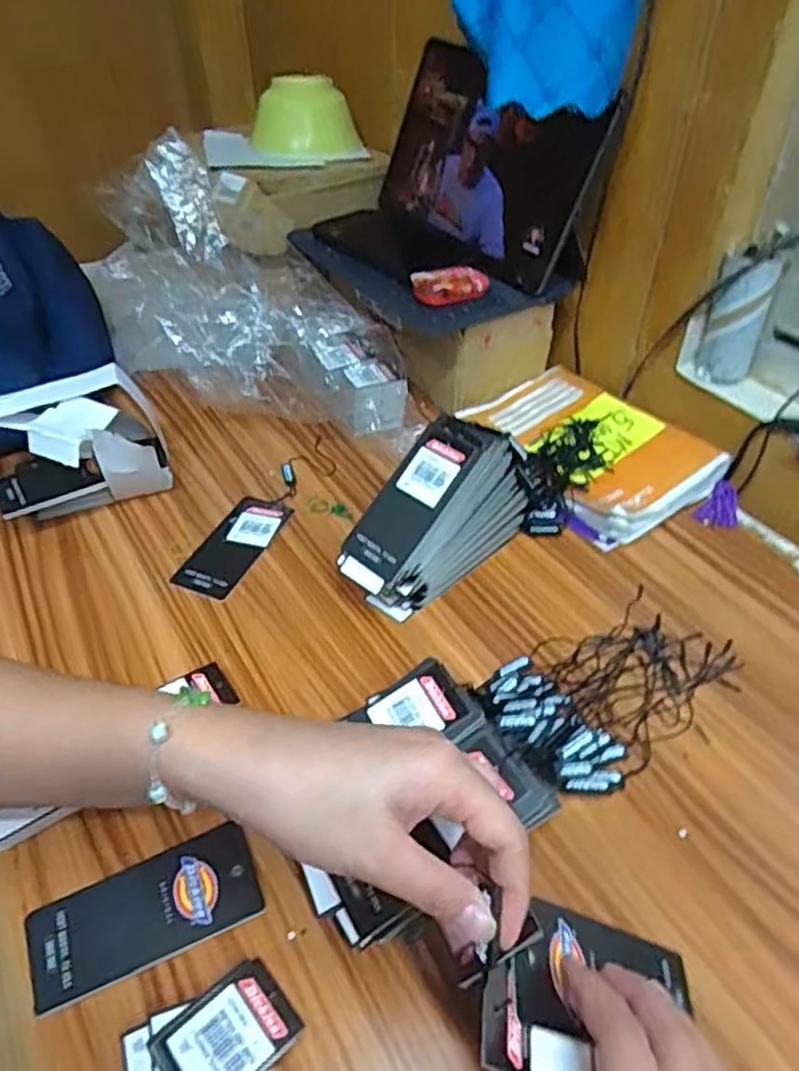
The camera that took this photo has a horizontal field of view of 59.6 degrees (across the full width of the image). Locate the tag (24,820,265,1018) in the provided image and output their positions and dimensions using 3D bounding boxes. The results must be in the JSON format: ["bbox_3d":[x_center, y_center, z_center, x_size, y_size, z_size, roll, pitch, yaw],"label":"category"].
[{"bbox_3d":[-0.126,0.187,0.349,0.107,0.004,0.052,-18,44,-19],"label":"tag"}]

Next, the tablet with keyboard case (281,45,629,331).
[{"bbox_3d":[0.029,-0.325,0.655,0.172,0.154,0.270,-22,47,-24],"label":"tablet with keyboard case"}]

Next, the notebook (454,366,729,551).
[{"bbox_3d":[0.162,-0.081,0.631,0.142,0.032,0.211,-25,47,-25],"label":"notebook"}]

